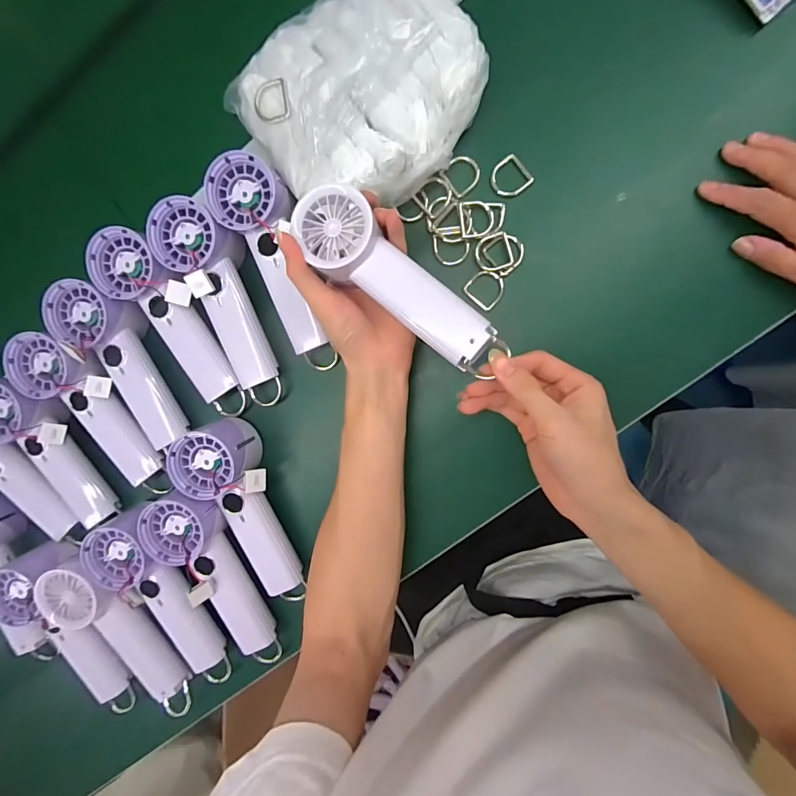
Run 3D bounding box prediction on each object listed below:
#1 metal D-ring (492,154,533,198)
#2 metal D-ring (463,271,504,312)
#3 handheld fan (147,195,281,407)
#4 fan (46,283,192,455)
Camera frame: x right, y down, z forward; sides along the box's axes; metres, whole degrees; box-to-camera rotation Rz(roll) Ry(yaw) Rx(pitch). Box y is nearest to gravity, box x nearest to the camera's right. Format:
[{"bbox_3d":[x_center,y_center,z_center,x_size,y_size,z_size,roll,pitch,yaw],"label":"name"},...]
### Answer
[{"bbox_3d":[0.101,-0.199,0.374,0.032,0.008,0.033,-32,85,9],"label":"metal D-ring"},{"bbox_3d":[0.079,-0.099,0.375,0.033,0.006,0.034,41,90,6],"label":"metal D-ring"},{"bbox_3d":[-0.158,-0.088,0.384,0.063,0.045,0.189,-21,104,10],"label":"handheld fan"},{"bbox_3d":[-0.267,-0.033,0.408,0.064,0.049,0.175,-25,106,9],"label":"fan"}]

